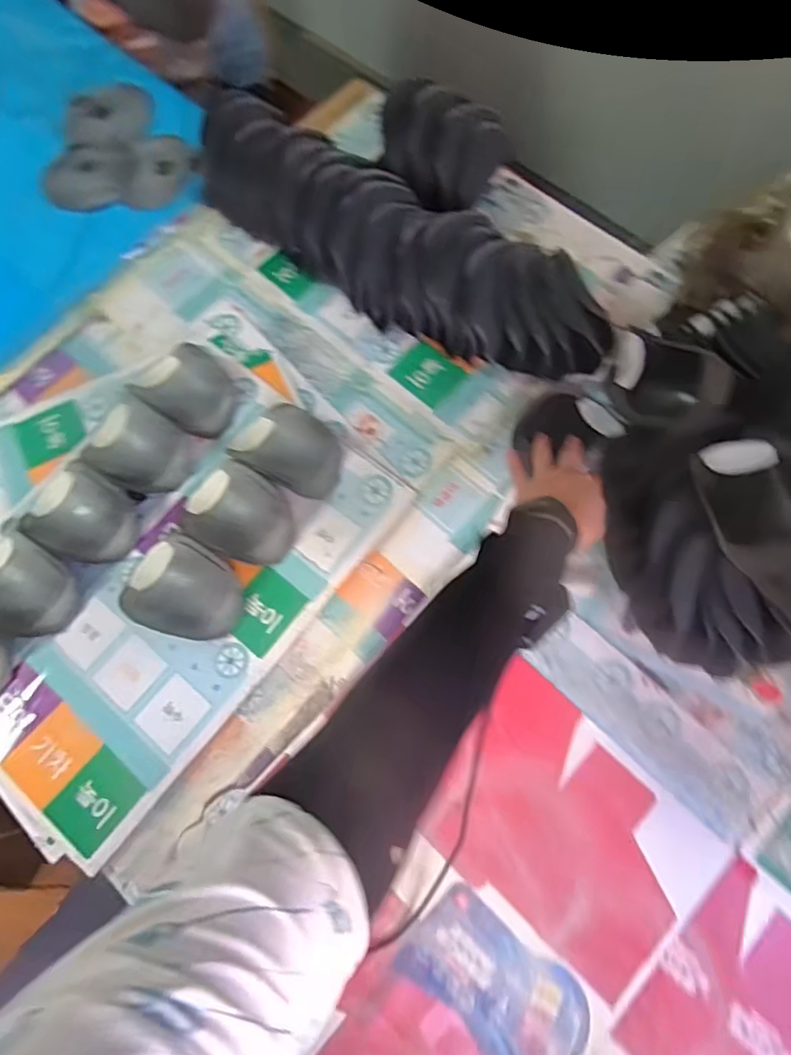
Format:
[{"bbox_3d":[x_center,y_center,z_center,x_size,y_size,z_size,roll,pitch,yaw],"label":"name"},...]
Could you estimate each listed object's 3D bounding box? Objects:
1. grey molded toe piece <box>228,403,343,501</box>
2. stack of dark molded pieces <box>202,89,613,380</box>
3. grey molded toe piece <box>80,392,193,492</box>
[{"bbox_3d":[-0.132,-0.102,0.695,0.141,0.042,0.109,16,73,8],"label":"grey molded toe piece"},{"bbox_3d":[-0.008,-0.352,0.742,0.600,0.115,0.165,32,76,12],"label":"stack of dark molded pieces"},{"bbox_3d":[-0.323,-0.102,0.713,0.145,0.046,0.099,29,75,12],"label":"grey molded toe piece"}]

